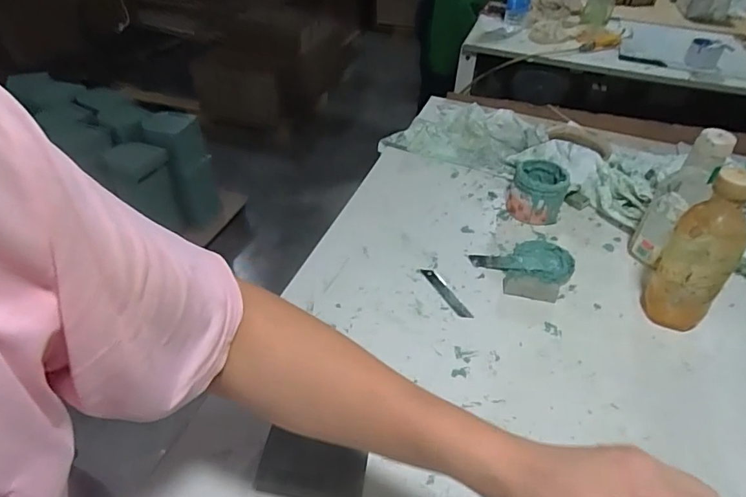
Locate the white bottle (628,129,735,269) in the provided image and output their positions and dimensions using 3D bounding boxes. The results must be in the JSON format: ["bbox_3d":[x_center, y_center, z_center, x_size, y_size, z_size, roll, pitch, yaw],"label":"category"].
[{"bbox_3d":[0.412,-0.062,0.671,0.053,0.207,0.059,-27,50,-30],"label":"white bottle"}]

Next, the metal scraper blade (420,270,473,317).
[{"bbox_3d":[0.099,0.059,0.667,0.018,0.004,0.097,-15,47,-25],"label":"metal scraper blade"}]

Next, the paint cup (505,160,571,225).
[{"bbox_3d":[0.262,-0.088,0.790,0.081,0.072,0.087,2,42,-1],"label":"paint cup"}]

